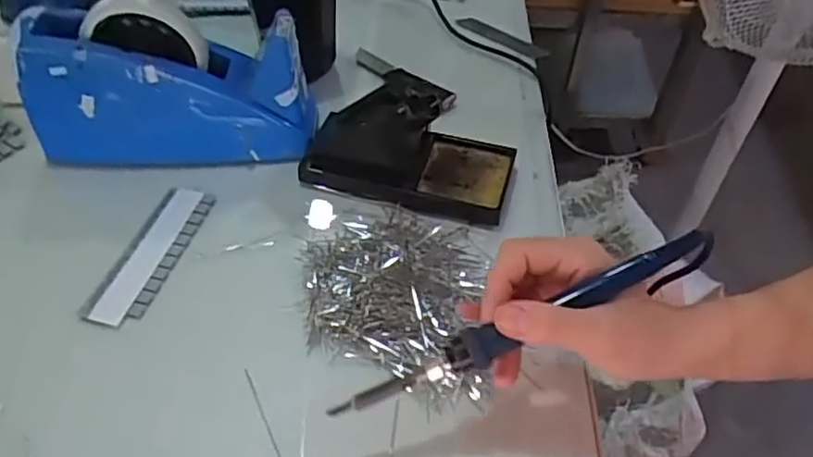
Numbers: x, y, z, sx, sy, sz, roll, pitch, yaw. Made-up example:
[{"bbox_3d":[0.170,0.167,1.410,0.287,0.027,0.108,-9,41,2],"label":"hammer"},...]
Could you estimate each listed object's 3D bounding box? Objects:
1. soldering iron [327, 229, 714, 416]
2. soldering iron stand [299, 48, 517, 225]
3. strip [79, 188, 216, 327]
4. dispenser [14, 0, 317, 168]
[{"bbox_3d":[0.062,0.052,0.348,0.217,0.014,0.021,-24,52,-2],"label":"soldering iron"},{"bbox_3d":[0.002,-0.069,0.498,0.158,0.069,0.076,11,49,7],"label":"soldering iron stand"},{"bbox_3d":[-0.179,0.016,0.467,0.036,0.005,0.122,14,50,10],"label":"strip"},{"bbox_3d":[-0.180,-0.112,0.509,0.209,0.111,0.066,-1,49,-3],"label":"dispenser"}]

